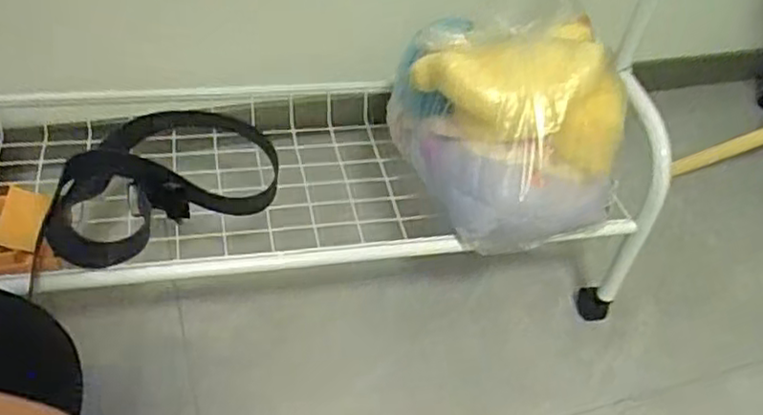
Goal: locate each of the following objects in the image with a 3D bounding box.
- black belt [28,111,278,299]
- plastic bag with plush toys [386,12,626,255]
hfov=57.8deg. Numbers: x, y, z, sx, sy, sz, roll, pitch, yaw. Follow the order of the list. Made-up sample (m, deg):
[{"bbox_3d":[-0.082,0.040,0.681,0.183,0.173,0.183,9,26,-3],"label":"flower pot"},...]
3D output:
[{"bbox_3d":[-0.229,-0.022,0.756,0.226,0.073,0.288,3,44,-7],"label":"black belt"},{"bbox_3d":[0.138,-0.085,0.743,0.202,0.166,0.204,-3,45,-13],"label":"plastic bag with plush toys"}]

